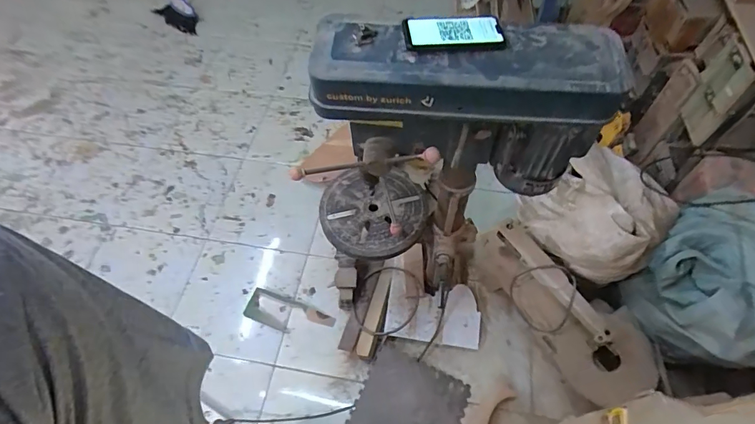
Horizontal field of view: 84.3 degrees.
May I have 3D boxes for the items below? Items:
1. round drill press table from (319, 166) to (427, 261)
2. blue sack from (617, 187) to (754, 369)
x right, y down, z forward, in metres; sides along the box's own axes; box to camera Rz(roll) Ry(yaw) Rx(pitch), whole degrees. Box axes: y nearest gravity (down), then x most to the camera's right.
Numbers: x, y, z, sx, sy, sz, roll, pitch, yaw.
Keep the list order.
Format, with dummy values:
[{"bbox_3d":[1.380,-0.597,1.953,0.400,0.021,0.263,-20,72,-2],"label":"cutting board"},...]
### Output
[{"bbox_3d":[-0.012,-0.003,1.089,0.265,0.050,0.250,-1,57,2],"label":"round drill press table"},{"bbox_3d":[0.944,0.199,1.120,0.401,0.327,0.383,-33,62,-18],"label":"blue sack"}]

